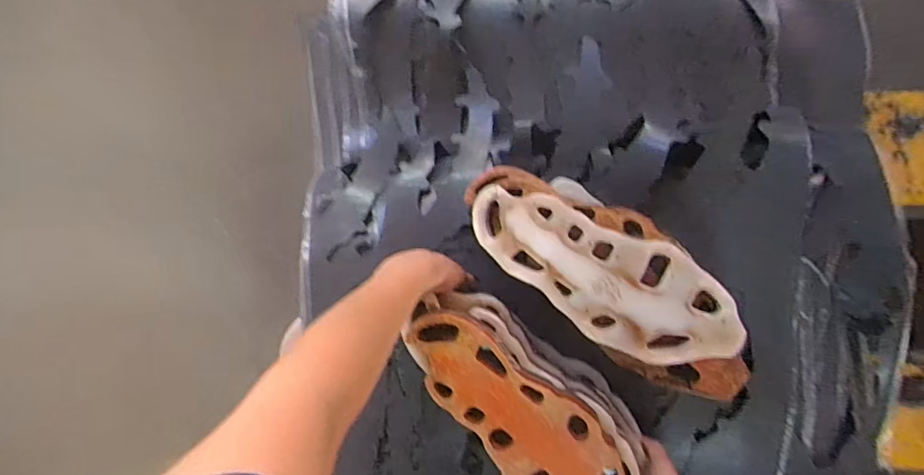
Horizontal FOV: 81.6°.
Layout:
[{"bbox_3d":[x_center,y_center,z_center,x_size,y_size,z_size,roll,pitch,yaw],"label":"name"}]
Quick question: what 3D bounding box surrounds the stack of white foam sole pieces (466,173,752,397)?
[{"bbox_3d":[0.148,0.037,0.535,0.311,0.090,0.123,38,98,12],"label":"stack of white foam sole pieces"}]

